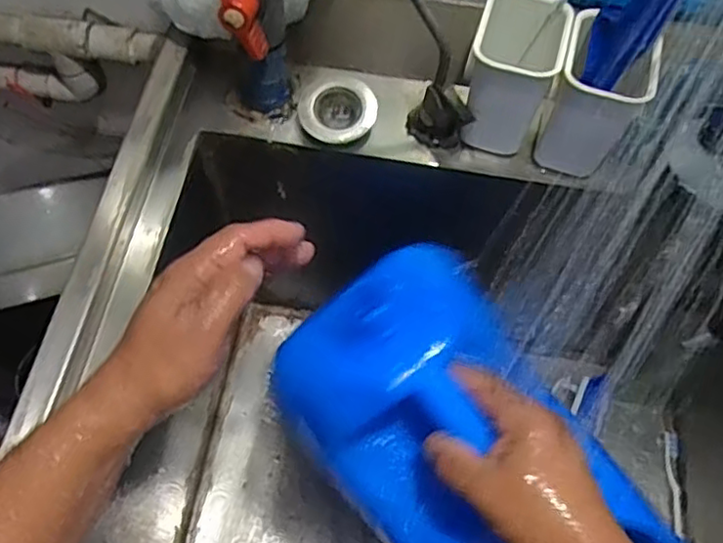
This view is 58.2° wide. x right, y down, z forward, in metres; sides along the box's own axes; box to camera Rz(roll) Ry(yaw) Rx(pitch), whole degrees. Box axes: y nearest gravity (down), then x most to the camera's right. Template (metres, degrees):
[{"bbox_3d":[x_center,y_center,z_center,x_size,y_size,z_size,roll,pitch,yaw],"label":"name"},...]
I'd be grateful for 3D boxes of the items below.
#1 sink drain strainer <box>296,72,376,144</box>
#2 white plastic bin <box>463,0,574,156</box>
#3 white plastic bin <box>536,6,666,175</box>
[{"bbox_3d":[-0.023,-0.153,0.618,0.070,0.020,0.064,1,77,-5],"label":"sink drain strainer"},{"bbox_3d":[0.130,-0.173,0.570,0.073,0.106,0.091,15,63,5],"label":"white plastic bin"},{"bbox_3d":[0.201,-0.144,0.567,0.075,0.118,0.072,20,64,7],"label":"white plastic bin"}]

